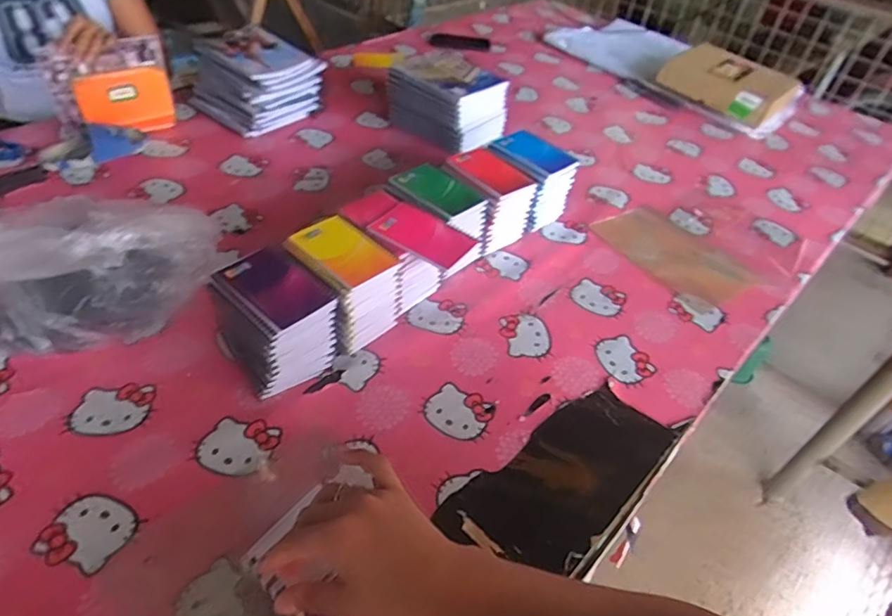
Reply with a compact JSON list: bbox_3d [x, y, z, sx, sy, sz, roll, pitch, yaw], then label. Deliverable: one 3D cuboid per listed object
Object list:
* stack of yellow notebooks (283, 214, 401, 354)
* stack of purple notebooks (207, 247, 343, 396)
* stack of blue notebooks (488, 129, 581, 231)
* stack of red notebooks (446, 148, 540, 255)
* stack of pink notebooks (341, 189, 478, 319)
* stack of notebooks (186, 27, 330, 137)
[{"bbox_3d":[-0.137,-0.031,0.749,0.128,0.120,0.098,33,49,25],"label":"stack of yellow notebooks"},{"bbox_3d":[-0.206,0.014,0.690,0.111,0.121,0.128,-29,54,-32],"label":"stack of purple notebooks"},{"bbox_3d":[0.144,-0.218,0.977,0.135,0.124,0.106,37,51,28],"label":"stack of blue notebooks"},{"bbox_3d":[0.064,-0.177,0.921,0.103,0.123,0.128,-27,53,-31],"label":"stack of red notebooks"},{"bbox_3d":[-0.061,-0.070,0.799,0.186,0.121,0.102,33,49,25],"label":"stack of pink notebooks"},{"bbox_3d":[-0.388,-0.469,1.155,0.226,0.129,0.193,32,49,24],"label":"stack of notebooks"}]

